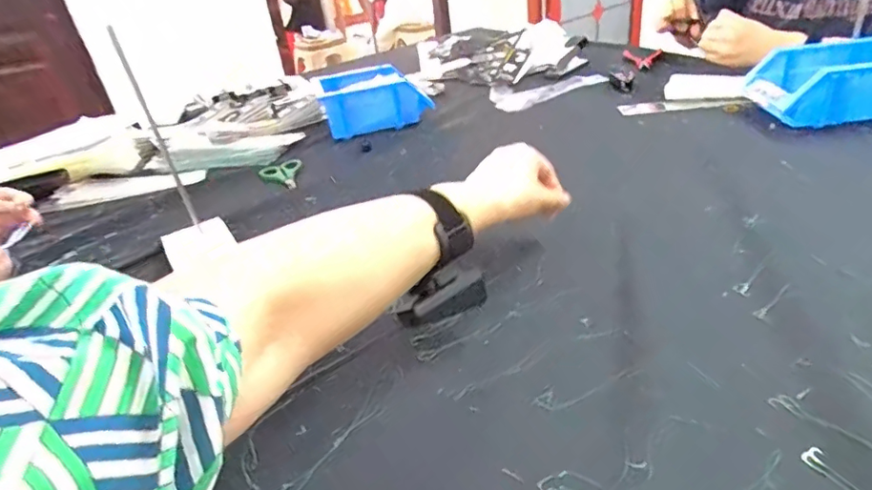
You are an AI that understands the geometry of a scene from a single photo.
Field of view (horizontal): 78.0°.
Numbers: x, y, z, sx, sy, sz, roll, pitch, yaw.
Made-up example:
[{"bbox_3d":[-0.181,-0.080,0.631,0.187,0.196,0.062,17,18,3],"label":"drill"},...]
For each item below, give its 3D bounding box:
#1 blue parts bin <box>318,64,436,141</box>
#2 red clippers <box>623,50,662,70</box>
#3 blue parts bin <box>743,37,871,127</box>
[{"bbox_3d":[-0.107,-0.252,0.918,0.181,0.070,0.119,-14,33,-8],"label":"blue parts bin"},{"bbox_3d":[0.399,-0.362,1.048,0.069,0.016,0.083,8,35,21],"label":"red clippers"},{"bbox_3d":[0.539,-0.218,0.728,0.187,0.075,0.111,-6,32,4],"label":"blue parts bin"}]

